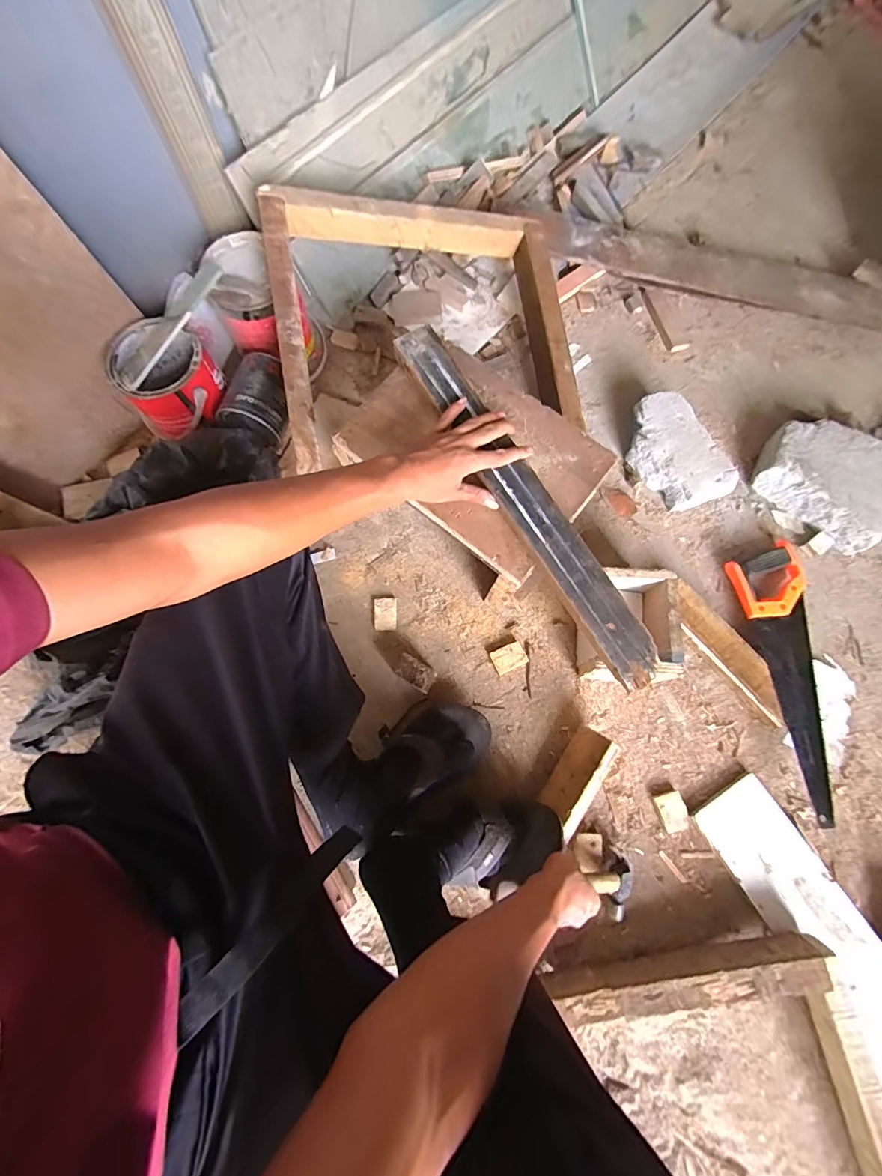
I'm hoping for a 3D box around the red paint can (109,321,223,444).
[{"bbox_3d":[-0.456,-0.353,0.737,0.150,0.111,0.163,-31,77,-7],"label":"red paint can"}]

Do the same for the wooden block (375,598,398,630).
[{"bbox_3d":[-0.094,0.045,0.747,0.038,0.014,0.055,-4,76,0],"label":"wooden block"}]

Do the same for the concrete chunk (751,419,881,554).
[{"bbox_3d":[0.690,-0.199,0.776,0.181,0.069,0.235,-41,79,-9],"label":"concrete chunk"}]

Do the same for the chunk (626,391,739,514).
[{"bbox_3d":[0.416,-0.237,0.787,0.120,0.071,0.206,-31,77,-7],"label":"chunk"}]

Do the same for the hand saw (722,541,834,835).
[{"bbox_3d":[0.554,0.131,0.703,0.130,0.045,0.435,0,76,1],"label":"hand saw"}]

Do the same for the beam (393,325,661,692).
[{"bbox_3d":[0.095,-0.114,0.547,0.059,0.034,0.518,-30,79,-7],"label":"beam"}]

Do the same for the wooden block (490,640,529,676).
[{"bbox_3d":[0.112,0.116,0.727,0.054,0.016,0.040,-24,77,-5],"label":"wooden block"}]

